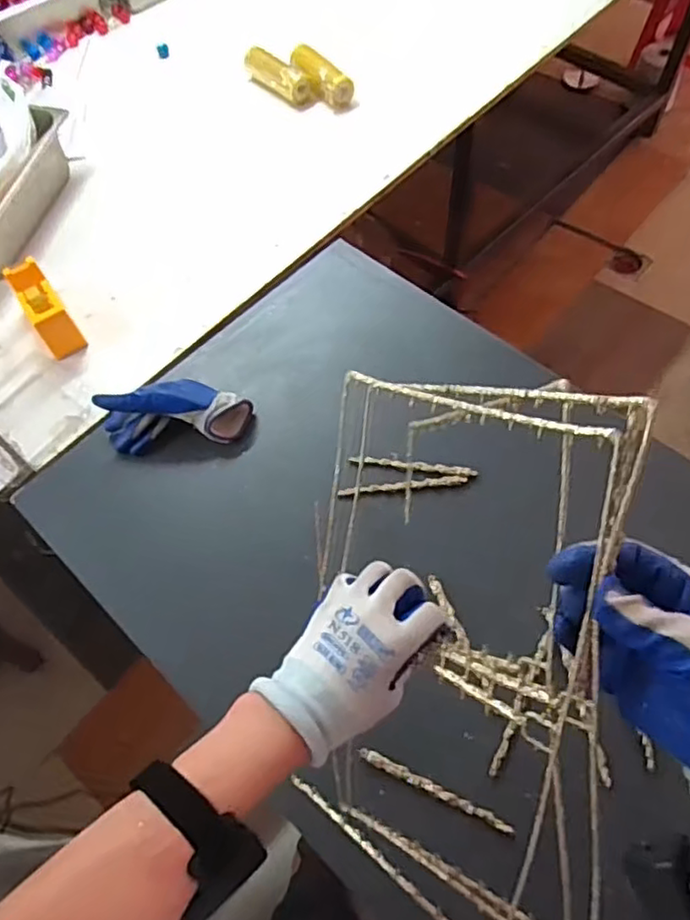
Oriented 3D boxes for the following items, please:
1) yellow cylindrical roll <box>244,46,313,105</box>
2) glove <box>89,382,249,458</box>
[{"bbox_3d":[-0.126,-0.709,1.220,0.049,0.054,0.161,-36,66,-14],"label":"yellow cylindrical roll"},{"bbox_3d":[-0.220,-0.061,0.846,0.188,0.086,0.082,-6,62,1],"label":"glove"}]

